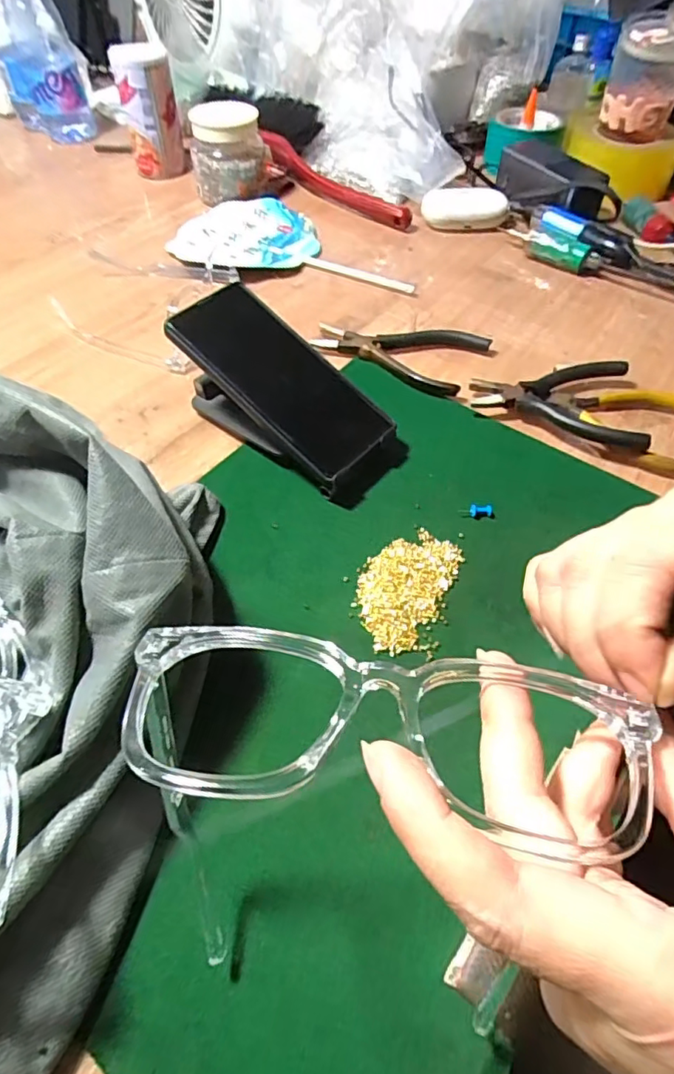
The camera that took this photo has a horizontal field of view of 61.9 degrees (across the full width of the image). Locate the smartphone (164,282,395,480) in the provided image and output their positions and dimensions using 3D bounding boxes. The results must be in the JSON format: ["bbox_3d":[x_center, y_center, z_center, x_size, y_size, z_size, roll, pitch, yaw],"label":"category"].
[{"bbox_3d":[-0.039,-0.113,0.399,0.162,0.010,0.076,43,62,6],"label":"smartphone"}]

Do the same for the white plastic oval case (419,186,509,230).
[{"bbox_3d":[0.146,-0.377,0.643,0.094,0.033,0.051,0,53,0],"label":"white plastic oval case"}]

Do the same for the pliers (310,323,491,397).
[{"bbox_3d":[0.053,-0.167,0.492,0.138,0.014,0.080,22,56,16],"label":"pliers"}]

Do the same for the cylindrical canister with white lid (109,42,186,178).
[{"bbox_3d":[-0.227,-0.516,0.690,0.065,0.123,0.064,-12,54,-9],"label":"cylindrical canister with white lid"}]

